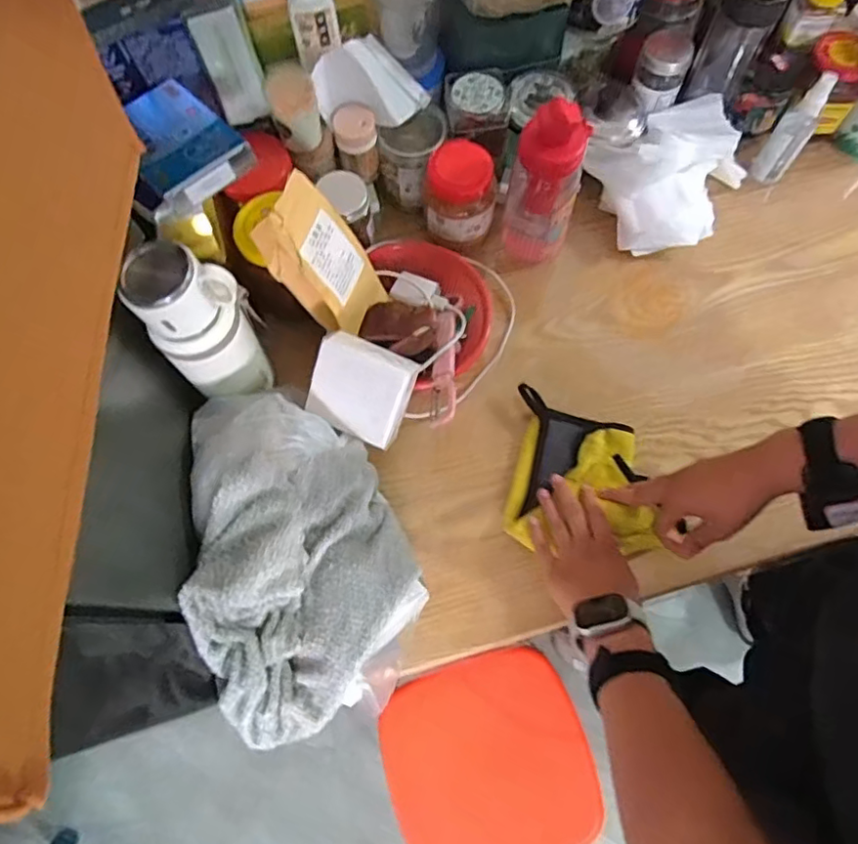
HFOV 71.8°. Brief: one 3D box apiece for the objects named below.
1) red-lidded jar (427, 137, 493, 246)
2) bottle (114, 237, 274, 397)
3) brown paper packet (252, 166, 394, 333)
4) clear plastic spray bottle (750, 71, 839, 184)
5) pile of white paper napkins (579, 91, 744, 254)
[{"bbox_3d":[0.036,-0.263,0.680,0.076,0.082,0.069,-2,72,1],"label":"red-lidded jar"},{"bbox_3d":[-0.204,-0.088,0.554,0.073,0.188,0.070,1,72,2],"label":"bottle"},{"bbox_3d":[-0.105,-0.159,0.605,0.042,0.168,0.093,-5,54,35],"label":"brown paper packet"},{"bbox_3d":[0.434,-0.346,0.701,0.039,0.149,0.035,34,76,12],"label":"clear plastic spray bottle"},{"bbox_3d":[0.303,-0.302,0.725,0.194,0.096,0.146,-34,74,-10],"label":"pile of white paper napkins"}]

